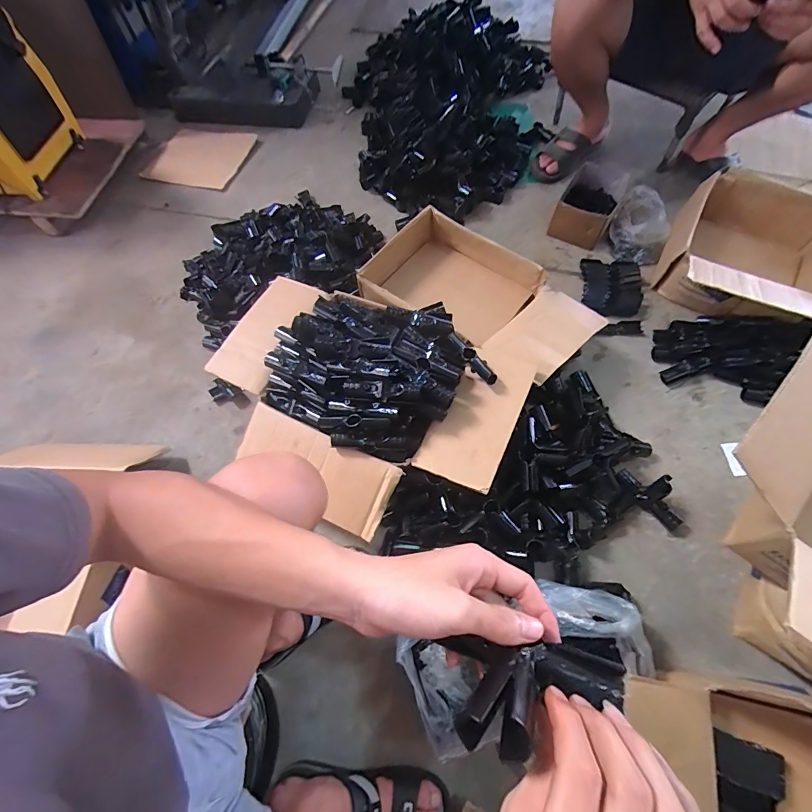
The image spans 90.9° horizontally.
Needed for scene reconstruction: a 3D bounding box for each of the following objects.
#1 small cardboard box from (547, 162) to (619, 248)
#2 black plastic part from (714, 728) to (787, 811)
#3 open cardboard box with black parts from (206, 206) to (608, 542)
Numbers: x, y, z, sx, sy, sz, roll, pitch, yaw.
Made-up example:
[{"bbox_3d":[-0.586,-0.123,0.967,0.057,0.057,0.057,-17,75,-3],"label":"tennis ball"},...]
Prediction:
[{"bbox_3d":[0.491,-0.538,1.080,0.139,0.088,0.219,26,68,14],"label":"small cardboard box"},{"bbox_3d":[0.447,0.514,0.520,0.081,0.030,0.131,8,65,6],"label":"black plastic part"},{"bbox_3d":[0.009,-0.126,0.821,0.571,0.218,0.653,39,72,19],"label":"open cardboard box with black parts"}]

